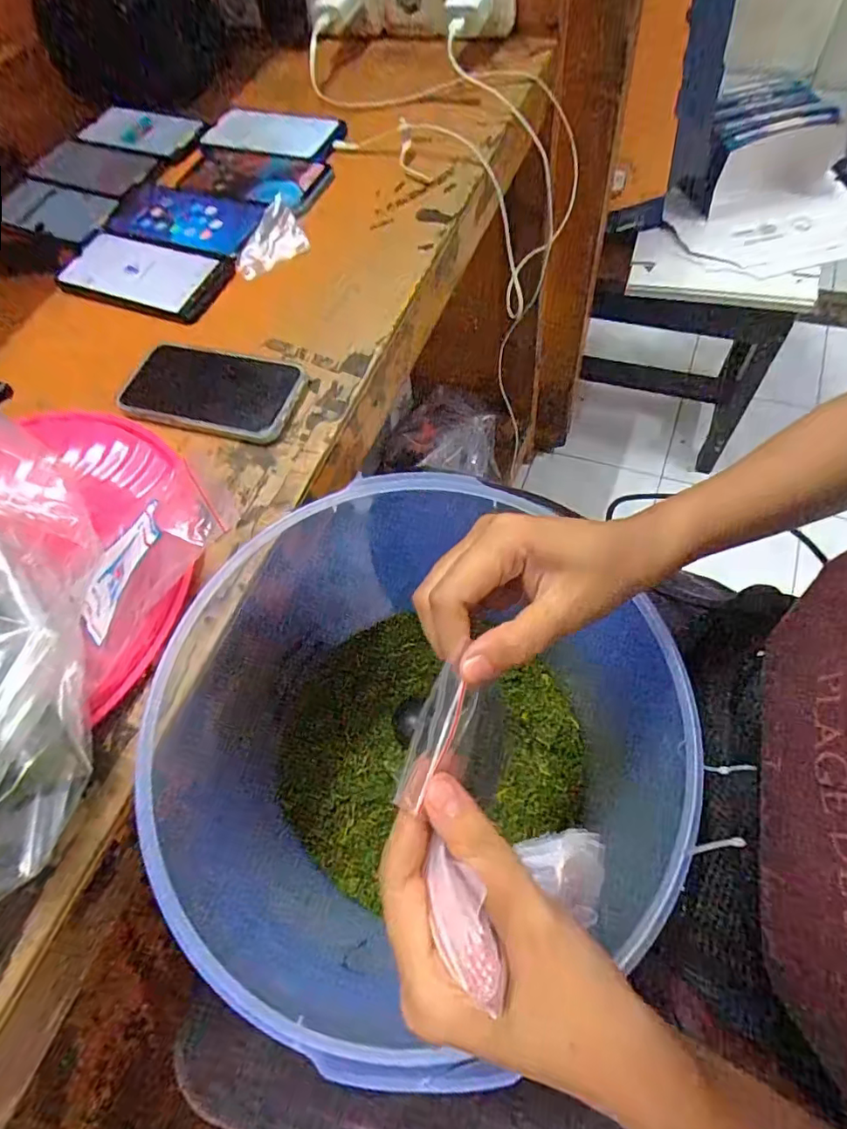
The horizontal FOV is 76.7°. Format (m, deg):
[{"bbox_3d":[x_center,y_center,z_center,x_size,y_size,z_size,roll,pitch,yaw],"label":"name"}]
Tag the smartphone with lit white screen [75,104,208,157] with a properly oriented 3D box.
[{"bbox_3d":[-0.330,-0.501,0.620,0.157,0.012,0.064,21,81,14],"label":"smartphone with lit white screen"}]

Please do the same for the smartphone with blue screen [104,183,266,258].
[{"bbox_3d":[-0.236,-0.347,0.528,0.169,0.009,0.084,21,68,18],"label":"smartphone with blue screen"}]

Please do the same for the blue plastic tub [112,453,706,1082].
[{"bbox_3d":[-0.011,0.116,0.375,0.277,0.215,0.279,-3,63,7],"label":"blue plastic tub"}]

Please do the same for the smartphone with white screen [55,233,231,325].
[{"bbox_3d":[-0.262,-0.273,0.502,0.155,0.014,0.079,17,67,17],"label":"smartphone with white screen"}]

